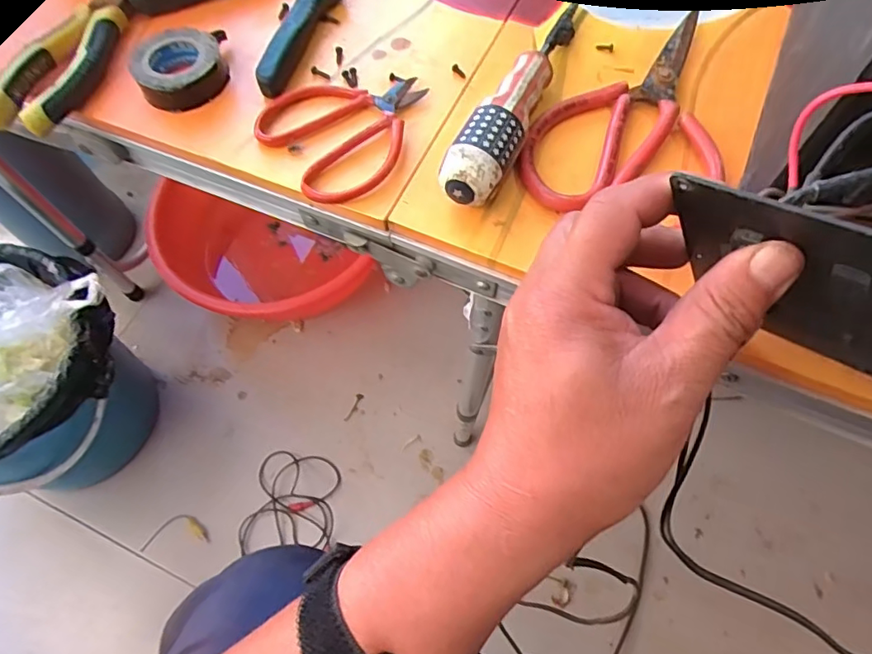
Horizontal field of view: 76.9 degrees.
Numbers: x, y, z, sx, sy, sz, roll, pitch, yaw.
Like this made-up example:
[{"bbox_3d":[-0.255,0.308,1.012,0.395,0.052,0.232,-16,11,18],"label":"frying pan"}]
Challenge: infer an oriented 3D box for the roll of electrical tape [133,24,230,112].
[{"bbox_3d":[-0.158,-0.163,0.344,0.049,0.024,0.052,-1,65,2],"label":"roll of electrical tape"}]

